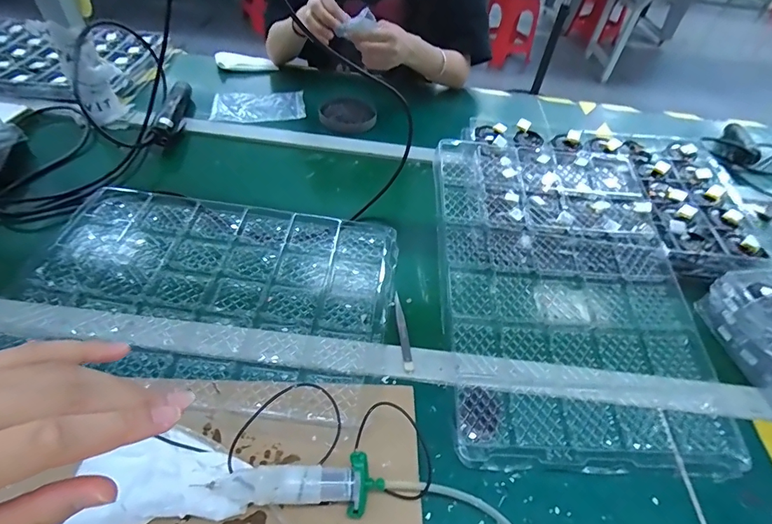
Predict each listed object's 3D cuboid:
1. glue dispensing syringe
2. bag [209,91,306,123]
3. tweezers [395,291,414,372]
[{"bbox_3d":[-0.078,0.193,0.362,0.145,0.040,0.039,4,47,-2],"label":"glue dispensing syringe"},{"bbox_3d":[-0.251,-0.308,0.815,0.175,0.015,0.093,-3,47,-9],"label":"bag"},{"bbox_3d":[0.020,0.082,0.507,0.011,0.004,0.110,-3,47,-9],"label":"tweezers"}]

